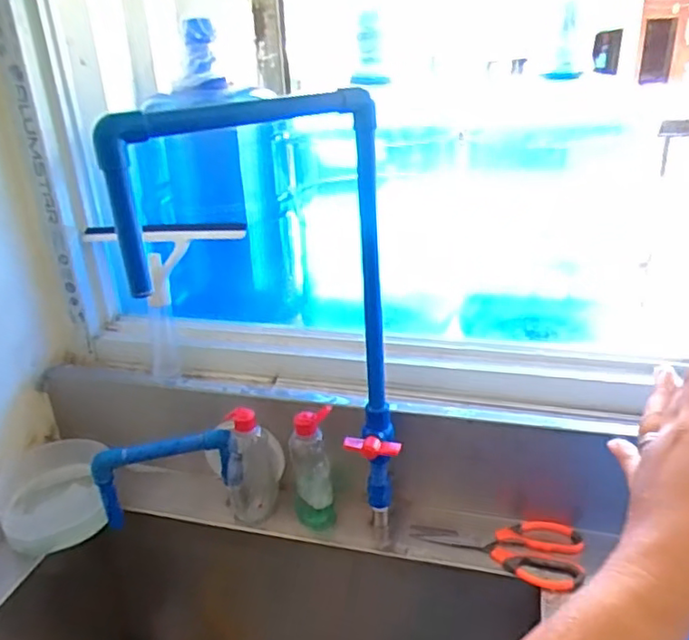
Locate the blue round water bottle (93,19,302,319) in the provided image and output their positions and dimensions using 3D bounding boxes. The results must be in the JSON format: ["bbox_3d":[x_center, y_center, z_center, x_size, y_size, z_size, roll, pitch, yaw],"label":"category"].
[{"bbox_3d":[-0.219,-0.231,1.068,0.279,0.422,0.257,-4,25,-3],"label":"blue round water bottle"}]

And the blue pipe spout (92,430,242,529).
[{"bbox_3d":[-0.221,0.205,0.794,0.180,0.113,0.035,-5,25,-6],"label":"blue pipe spout"}]

